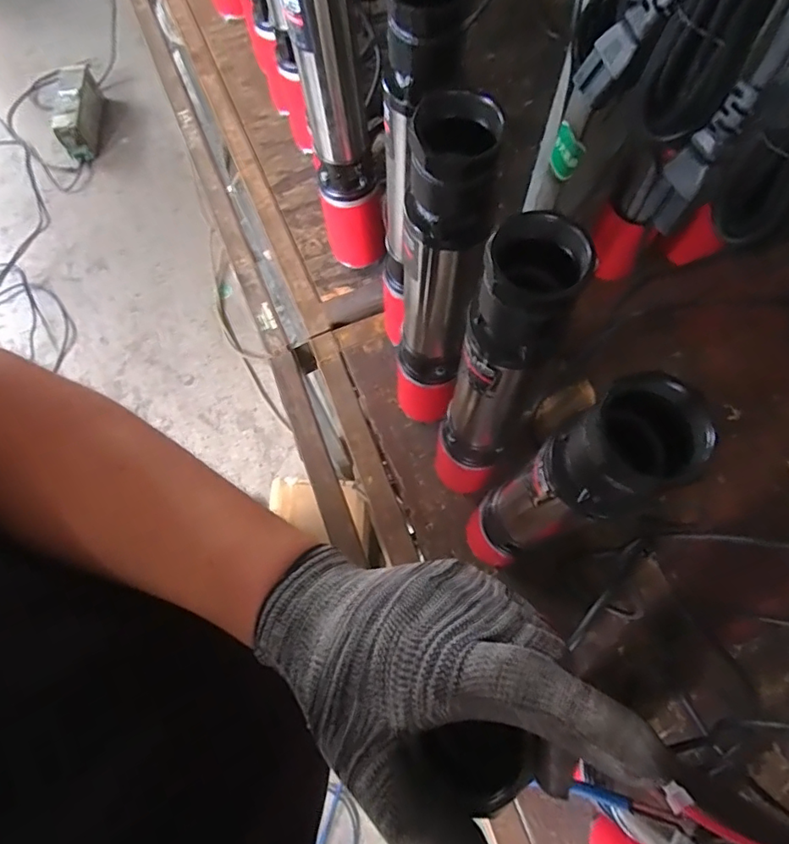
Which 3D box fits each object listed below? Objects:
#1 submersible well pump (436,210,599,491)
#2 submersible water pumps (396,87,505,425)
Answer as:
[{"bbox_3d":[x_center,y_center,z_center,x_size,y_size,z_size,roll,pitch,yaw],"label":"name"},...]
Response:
[{"bbox_3d":[0.079,-0.010,0.477,0.057,0.449,0.070,16,75,7],"label":"submersible well pump"},{"bbox_3d":[0.034,-0.103,0.479,0.066,0.387,0.070,6,72,5],"label":"submersible water pumps"}]

